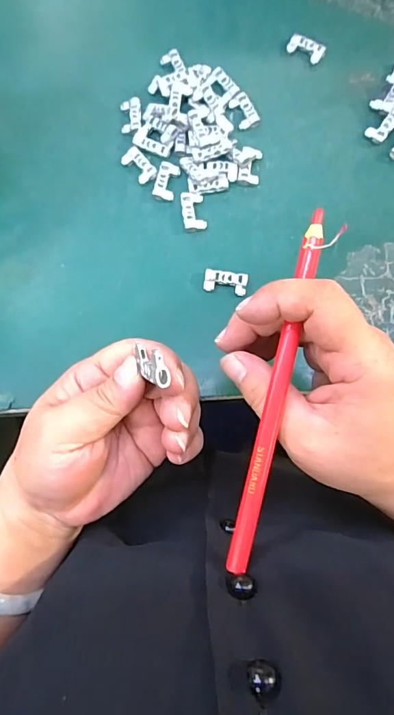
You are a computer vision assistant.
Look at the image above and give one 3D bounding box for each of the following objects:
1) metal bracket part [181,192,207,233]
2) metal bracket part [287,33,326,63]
[{"bbox_3d":[-0.003,-0.110,0.323,0.017,0.004,0.031,-8,76,0],"label":"metal bracket part"},{"bbox_3d":[0.090,-0.255,0.355,0.031,0.007,0.016,31,79,9],"label":"metal bracket part"}]

